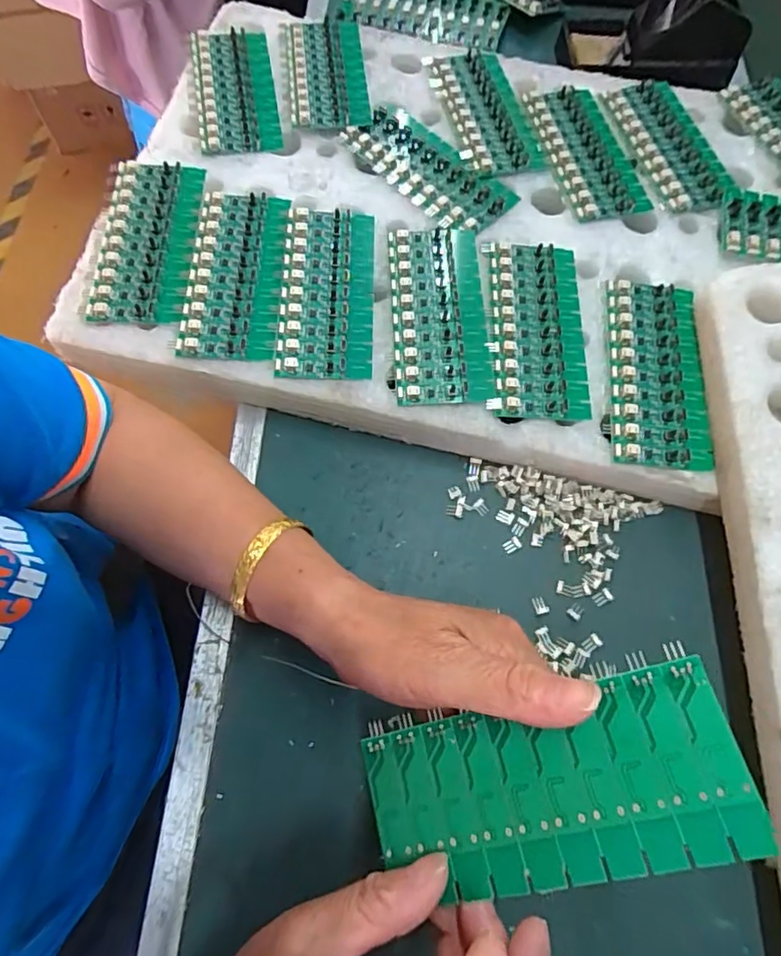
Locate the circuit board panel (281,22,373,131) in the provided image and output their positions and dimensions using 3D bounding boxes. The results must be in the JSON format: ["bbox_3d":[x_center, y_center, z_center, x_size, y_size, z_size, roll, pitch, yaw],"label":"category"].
[{"bbox_3d":[-0.053,-0.337,0.461,0.064,0.008,0.144,-4,66,-7],"label":"circuit board panel"}]

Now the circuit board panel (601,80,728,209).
[{"bbox_3d":[0.223,-0.267,0.445,0.060,0.006,0.132,-14,71,-7],"label":"circuit board panel"}]

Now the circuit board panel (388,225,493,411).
[{"bbox_3d":[0.032,-0.114,0.376,0.062,0.005,0.139,-2,70,-3],"label":"circuit board panel"}]

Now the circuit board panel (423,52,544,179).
[{"bbox_3d":[0.074,-0.300,0.452,0.062,0.005,0.138,-12,70,-7],"label":"circuit board panel"}]

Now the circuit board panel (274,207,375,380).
[{"bbox_3d":[-0.043,-0.129,0.379,0.061,0.005,0.135,1,69,-2],"label":"circuit board panel"}]

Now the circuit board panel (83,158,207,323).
[{"bbox_3d":[-0.170,-0.169,0.390,0.060,0.004,0.137,1,69,-2],"label":"circuit board panel"}]

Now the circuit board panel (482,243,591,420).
[{"bbox_3d":[0.098,-0.104,0.376,0.064,0.004,0.137,3,69,-1],"label":"circuit board panel"}]

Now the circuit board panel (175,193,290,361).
[{"bbox_3d":[-0.106,-0.142,0.383,0.062,0.005,0.137,2,69,-2],"label":"circuit board panel"}]

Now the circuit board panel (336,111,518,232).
[{"bbox_3d":[0.029,-0.239,0.427,0.066,0.005,0.132,-42,76,-16],"label":"circuit board panel"}]

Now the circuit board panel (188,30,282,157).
[{"bbox_3d":[-0.125,-0.314,0.448,0.061,0.005,0.138,-9,70,-6],"label":"circuit board panel"}]

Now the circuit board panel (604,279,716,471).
[{"bbox_3d":[0.176,-0.070,0.368,0.062,0.007,0.135,6,69,0],"label":"circuit board panel"}]

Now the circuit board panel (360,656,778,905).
[{"bbox_3d":[0.056,0.116,0.211,0.138,0.004,0.064,-17,69,18],"label":"circuit board panel"}]

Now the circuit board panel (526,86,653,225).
[{"bbox_3d":[0.155,-0.260,0.440,0.062,0.005,0.135,-13,71,-7],"label":"circuit board panel"}]

